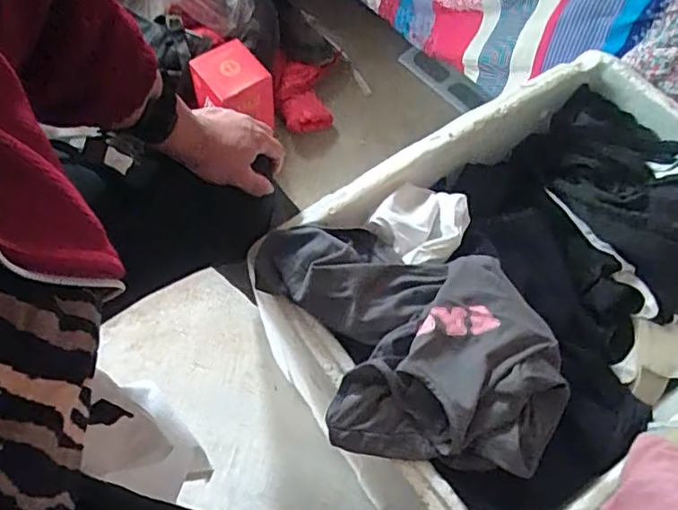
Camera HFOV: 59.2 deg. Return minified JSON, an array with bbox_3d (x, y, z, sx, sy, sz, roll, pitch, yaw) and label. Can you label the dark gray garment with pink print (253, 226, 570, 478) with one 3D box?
[{"bbox_3d":[0.063,0.080,0.634,0.339,0.080,0.250,17,63,7],"label":"dark gray garment with pink print"}]

